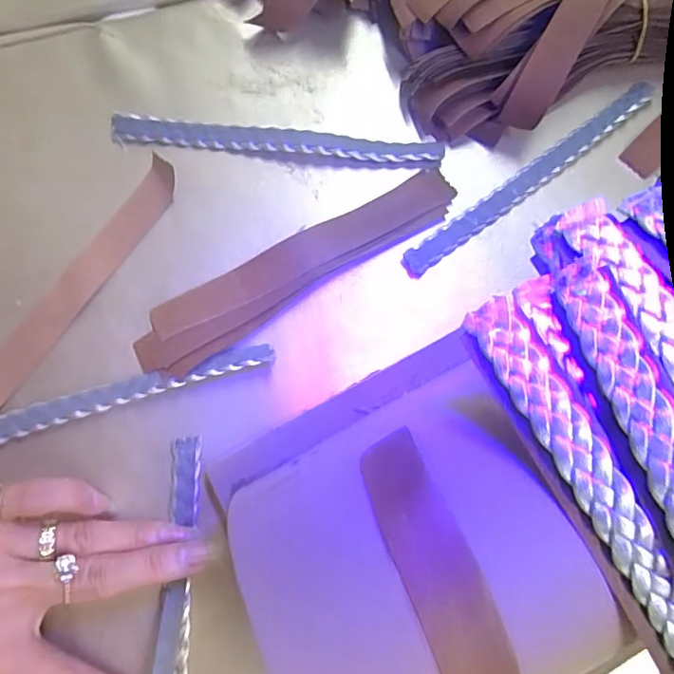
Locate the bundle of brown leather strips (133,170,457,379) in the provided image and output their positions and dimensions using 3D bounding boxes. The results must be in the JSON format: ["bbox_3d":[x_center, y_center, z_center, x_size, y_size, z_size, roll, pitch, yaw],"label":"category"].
[{"bbox_3d":[-0.018,-0.035,0.278,0.175,0.009,0.035,-30,79,-8],"label":"bundle of brown leather strips"}]

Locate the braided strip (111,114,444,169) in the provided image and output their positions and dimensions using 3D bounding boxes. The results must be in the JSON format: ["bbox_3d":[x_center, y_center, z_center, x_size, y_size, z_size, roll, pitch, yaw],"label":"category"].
[{"bbox_3d":[-0.031,-0.103,0.293,0.171,0.009,0.013,5,76,0],"label":"braided strip"}]

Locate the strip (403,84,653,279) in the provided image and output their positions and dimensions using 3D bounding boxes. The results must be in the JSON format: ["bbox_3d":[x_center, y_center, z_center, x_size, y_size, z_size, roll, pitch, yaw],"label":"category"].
[{"bbox_3d":[0.102,-0.084,0.292,0.167,0.005,0.013,-37,80,-9],"label":"strip"}]

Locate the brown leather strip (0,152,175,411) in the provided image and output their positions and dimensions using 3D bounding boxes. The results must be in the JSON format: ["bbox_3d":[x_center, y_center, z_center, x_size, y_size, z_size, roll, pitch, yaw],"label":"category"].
[{"bbox_3d":[-0.130,-0.025,0.273,0.021,0.008,0.153,33,78,7],"label":"brown leather strip"}]

